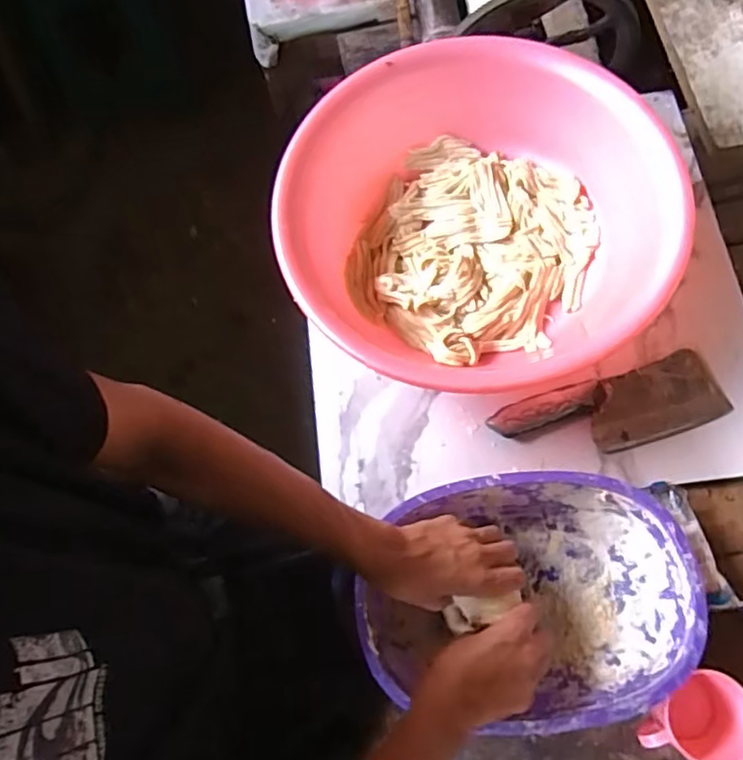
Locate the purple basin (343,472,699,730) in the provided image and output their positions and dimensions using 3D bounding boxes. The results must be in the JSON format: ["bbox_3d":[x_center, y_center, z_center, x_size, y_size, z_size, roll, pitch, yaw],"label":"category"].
[{"bbox_3d":[0.142,0.209,0.594,0.300,0.081,0.214,-7,71,0],"label":"purple basin"}]

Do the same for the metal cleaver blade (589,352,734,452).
[{"bbox_3d":[0.303,0.023,0.659,0.147,0.012,0.078,-20,71,-4],"label":"metal cleaver blade"}]

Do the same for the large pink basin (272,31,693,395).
[{"bbox_3d":[0.115,-0.180,0.681,0.427,0.114,0.392,-1,71,2],"label":"large pink basin"}]

